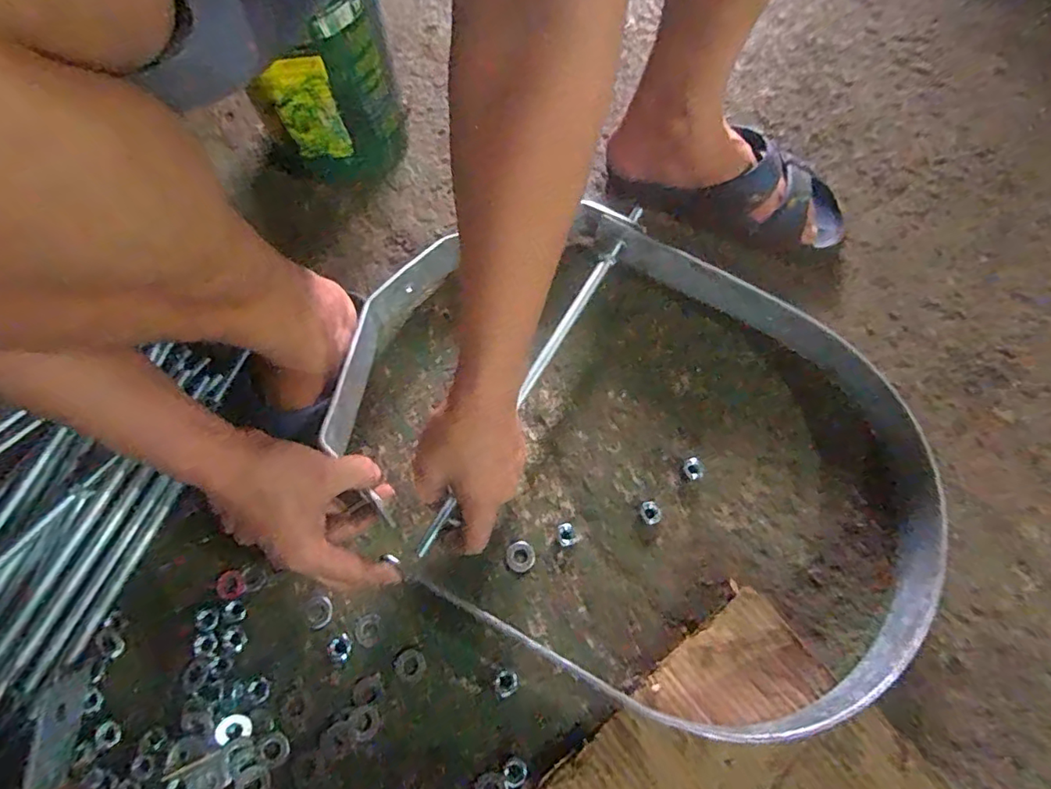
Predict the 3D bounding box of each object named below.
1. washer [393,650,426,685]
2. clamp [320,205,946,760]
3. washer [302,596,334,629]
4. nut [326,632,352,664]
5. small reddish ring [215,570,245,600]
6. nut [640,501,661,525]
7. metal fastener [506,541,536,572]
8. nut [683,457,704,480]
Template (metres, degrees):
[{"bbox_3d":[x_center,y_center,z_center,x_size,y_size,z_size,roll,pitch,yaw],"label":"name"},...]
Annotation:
[{"bbox_3d":[-0.096,0.228,0.458,0.025,0.004,0.026,0,68,0],"label":"washer"},{"bbox_3d":[0.090,0.040,0.496,0.546,0.069,0.403,30,73,8],"label":"clamp"},{"bbox_3d":[-0.178,0.187,0.471,0.024,0.004,0.026,0,68,0],"label":"washer"},{"bbox_3d":[-0.157,0.216,0.463,0.020,0.004,0.021,-25,71,-9],"label":"nut"},{"bbox_3d":[-0.256,0.165,0.474,0.025,0.004,0.023,0,68,0],"label":"small reddish ring"},{"bbox_3d":[0.115,0.110,0.508,0.017,0.005,0.021,-23,70,-9],"label":"nut"},{"bbox_3d":[-0.004,0.147,0.499,0.026,0.004,0.027,0,68,0],"label":"metal fastener"},{"bbox_3d":[0.161,0.071,0.526,0.018,0.010,0.020,-28,71,-10],"label":"nut"}]

